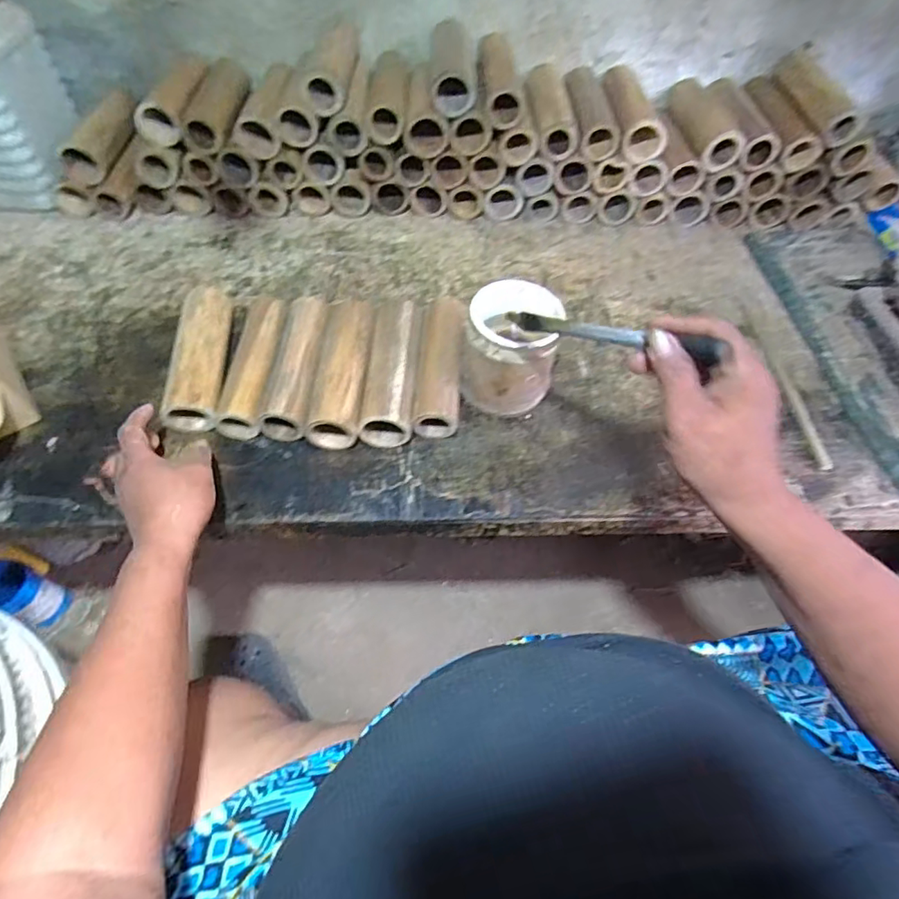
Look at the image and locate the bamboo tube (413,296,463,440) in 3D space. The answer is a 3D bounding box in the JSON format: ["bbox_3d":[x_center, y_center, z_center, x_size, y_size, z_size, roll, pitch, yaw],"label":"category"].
[{"bbox_3d":[-0.010,-0.097,0.642,0.048,0.055,0.172,2,57,1],"label":"bamboo tube"}]

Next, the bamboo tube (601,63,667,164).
[{"bbox_3d":[0.254,-0.490,0.796,0.063,0.048,0.179,-3,57,-3],"label":"bamboo tube"}]

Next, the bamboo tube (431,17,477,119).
[{"bbox_3d":[0.003,-0.507,0.729,0.058,0.059,0.146,-3,57,-3],"label":"bamboo tube"}]

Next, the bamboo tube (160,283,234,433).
[{"bbox_3d":[-0.288,-0.115,0.644,0.058,0.045,0.192,-3,63,-3],"label":"bamboo tube"}]

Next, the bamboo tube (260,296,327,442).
[{"bbox_3d":[-0.172,-0.097,0.644,0.051,0.051,0.186,3,57,2],"label":"bamboo tube"}]

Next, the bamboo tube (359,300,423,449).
[{"bbox_3d":[-0.064,-0.090,0.637,0.055,0.056,0.176,3,57,1],"label":"bamboo tube"}]

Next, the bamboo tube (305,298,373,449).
[{"bbox_3d":[-0.120,-0.090,0.640,0.057,0.055,0.186,3,57,1],"label":"bamboo tube"}]

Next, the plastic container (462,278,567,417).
[{"bbox_3d":[0.069,-0.109,0.613,0.097,0.126,0.093,10,58,6],"label":"plastic container"}]

